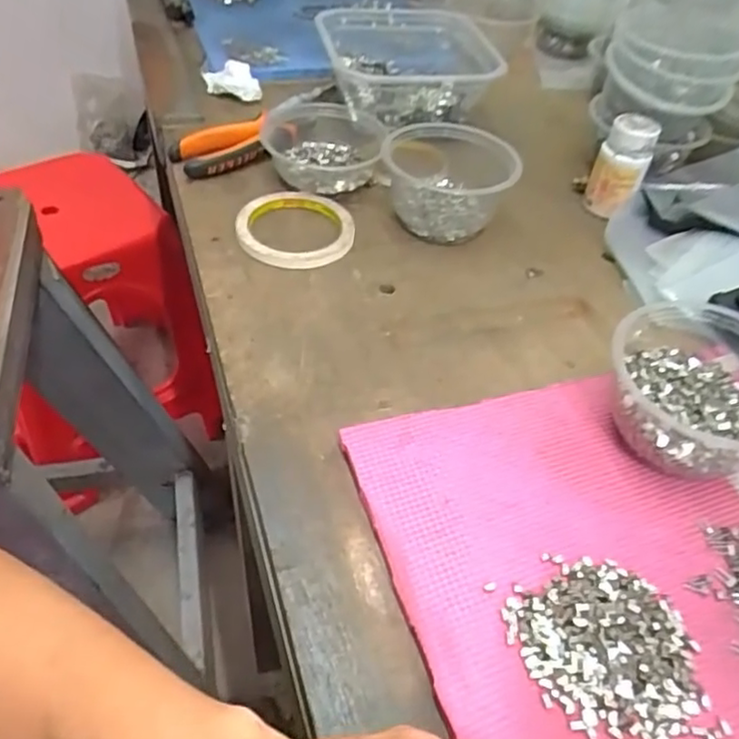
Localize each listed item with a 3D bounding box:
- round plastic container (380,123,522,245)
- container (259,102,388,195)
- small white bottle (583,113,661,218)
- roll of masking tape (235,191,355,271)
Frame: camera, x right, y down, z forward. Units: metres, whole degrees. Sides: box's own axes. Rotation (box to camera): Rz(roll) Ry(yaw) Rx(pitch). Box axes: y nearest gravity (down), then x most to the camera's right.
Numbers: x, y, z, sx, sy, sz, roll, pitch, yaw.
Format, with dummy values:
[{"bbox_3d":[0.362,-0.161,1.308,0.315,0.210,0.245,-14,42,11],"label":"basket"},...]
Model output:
[{"bbox_3d":[0.069,-0.167,0.580,0.111,0.065,0.111,2,48,-2],"label":"round plastic container"},{"bbox_3d":[-0.042,-0.208,0.620,0.117,0.037,0.114,-1,48,-4],"label":"container"},{"bbox_3d":[0.228,-0.185,0.597,0.046,0.078,0.047,18,49,12],"label":"small white bottle"},{"bbox_3d":[-0.061,-0.122,0.557,0.094,0.016,0.092,2,48,-2],"label":"roll of masking tape"}]

